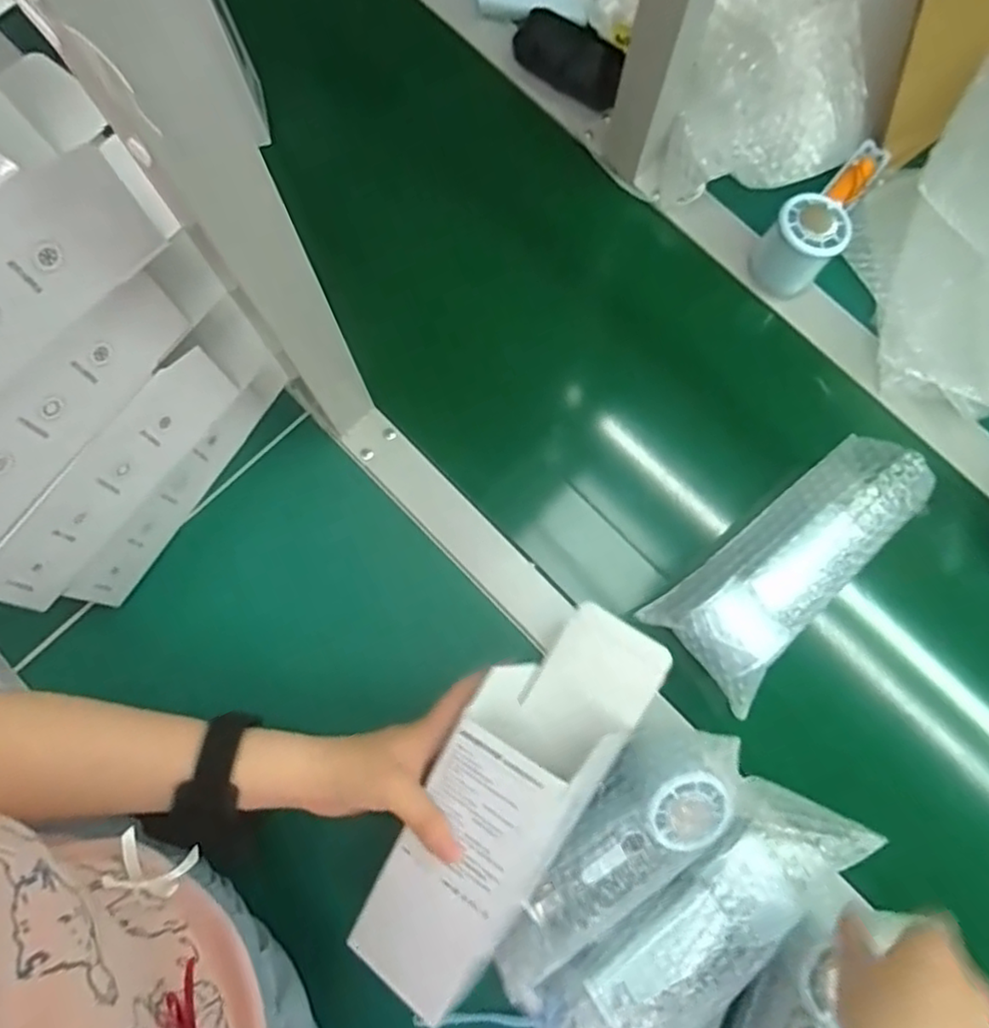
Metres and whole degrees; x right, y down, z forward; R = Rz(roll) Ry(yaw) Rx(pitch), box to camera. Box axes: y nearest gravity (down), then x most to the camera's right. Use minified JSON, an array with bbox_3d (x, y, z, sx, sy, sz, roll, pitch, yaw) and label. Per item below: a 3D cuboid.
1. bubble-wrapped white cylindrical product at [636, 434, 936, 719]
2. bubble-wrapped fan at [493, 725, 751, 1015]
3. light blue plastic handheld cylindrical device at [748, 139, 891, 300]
[{"bbox_3d":[0.216,0.032,0.482,0.203,0.048,0.089,-44,81,-8],"label":"bubble-wrapped white cylindrical product"},{"bbox_3d":[0.076,0.226,0.434,0.204,0.053,0.081,-39,81,-7],"label":"bubble-wrapped fan"},{"bbox_3d":[0.286,-0.255,0.566,0.056,0.061,0.149,43,82,8],"label":"light blue plastic handheld cylindrical device"}]

